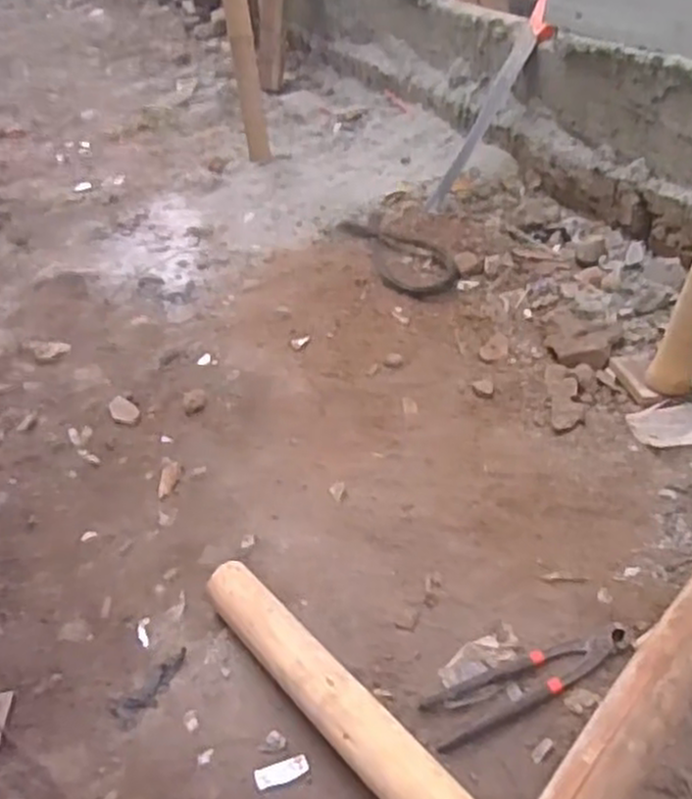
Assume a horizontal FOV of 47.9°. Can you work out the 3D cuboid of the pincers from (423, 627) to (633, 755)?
[{"bbox_3d":[0.181,0.275,0.775,0.212,0.029,0.050,-19,36,-14],"label":"pincers"}]

